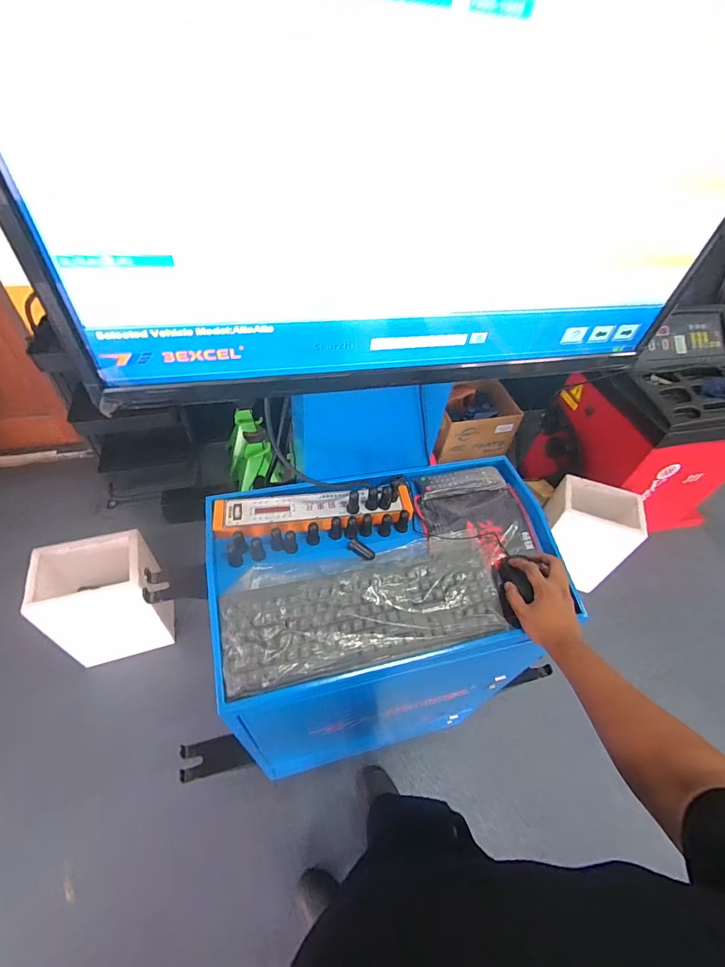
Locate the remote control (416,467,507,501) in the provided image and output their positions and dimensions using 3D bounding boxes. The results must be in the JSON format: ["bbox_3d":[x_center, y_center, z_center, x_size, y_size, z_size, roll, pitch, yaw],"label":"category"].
[{"bbox_3d":[0.194,-0.004,0.794,0.166,0.020,0.056,-6,50,-12],"label":"remote control"}]

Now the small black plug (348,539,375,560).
[{"bbox_3d":[-0.001,0.113,0.687,0.050,0.013,0.018,34,52,2],"label":"small black plug"}]

